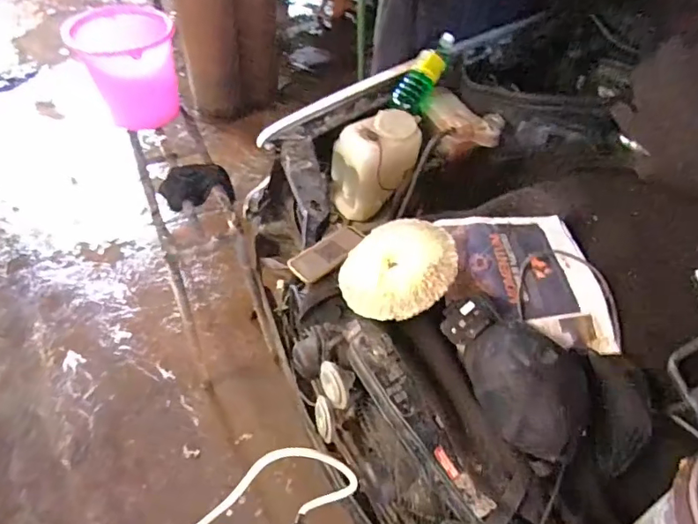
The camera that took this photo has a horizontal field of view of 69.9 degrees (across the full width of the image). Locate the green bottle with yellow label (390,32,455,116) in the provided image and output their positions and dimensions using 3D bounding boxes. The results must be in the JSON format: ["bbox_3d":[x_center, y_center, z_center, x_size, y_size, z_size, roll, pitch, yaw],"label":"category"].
[{"bbox_3d":[0.210,-0.517,1.369,0.083,0.073,0.253,33,87,23],"label":"green bottle with yellow label"}]

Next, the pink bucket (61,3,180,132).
[{"bbox_3d":[-0.670,-0.592,1.537,0.268,0.309,0.255,1,50,-1],"label":"pink bucket"}]

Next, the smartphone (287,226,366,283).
[{"bbox_3d":[-0.042,-0.021,1.066,0.169,0.016,0.089,-37,51,-20],"label":"smartphone"}]

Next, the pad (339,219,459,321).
[{"bbox_3d":[0.093,0.006,0.956,0.218,0.027,0.217,-5,55,23],"label":"pad"}]

